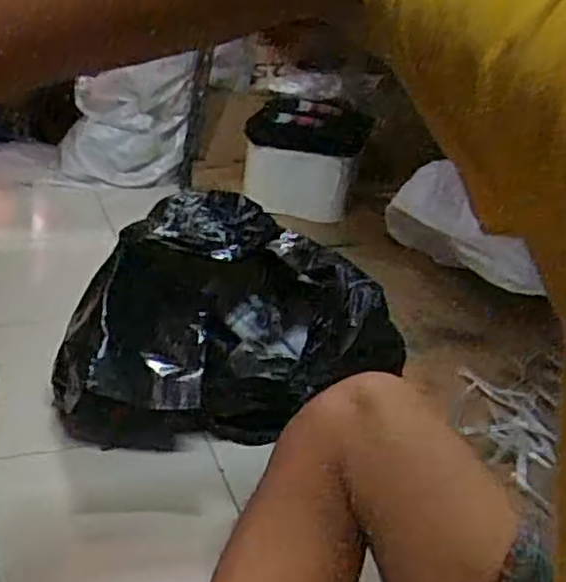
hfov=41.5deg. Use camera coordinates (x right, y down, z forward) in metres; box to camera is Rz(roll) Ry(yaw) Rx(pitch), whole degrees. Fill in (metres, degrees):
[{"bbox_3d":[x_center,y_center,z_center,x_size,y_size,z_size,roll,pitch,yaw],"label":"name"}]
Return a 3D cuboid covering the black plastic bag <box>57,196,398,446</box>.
[{"bbox_3d":[-0.096,0.038,0.946,0.382,0.189,0.341,-6,29,-24],"label":"black plastic bag"}]

